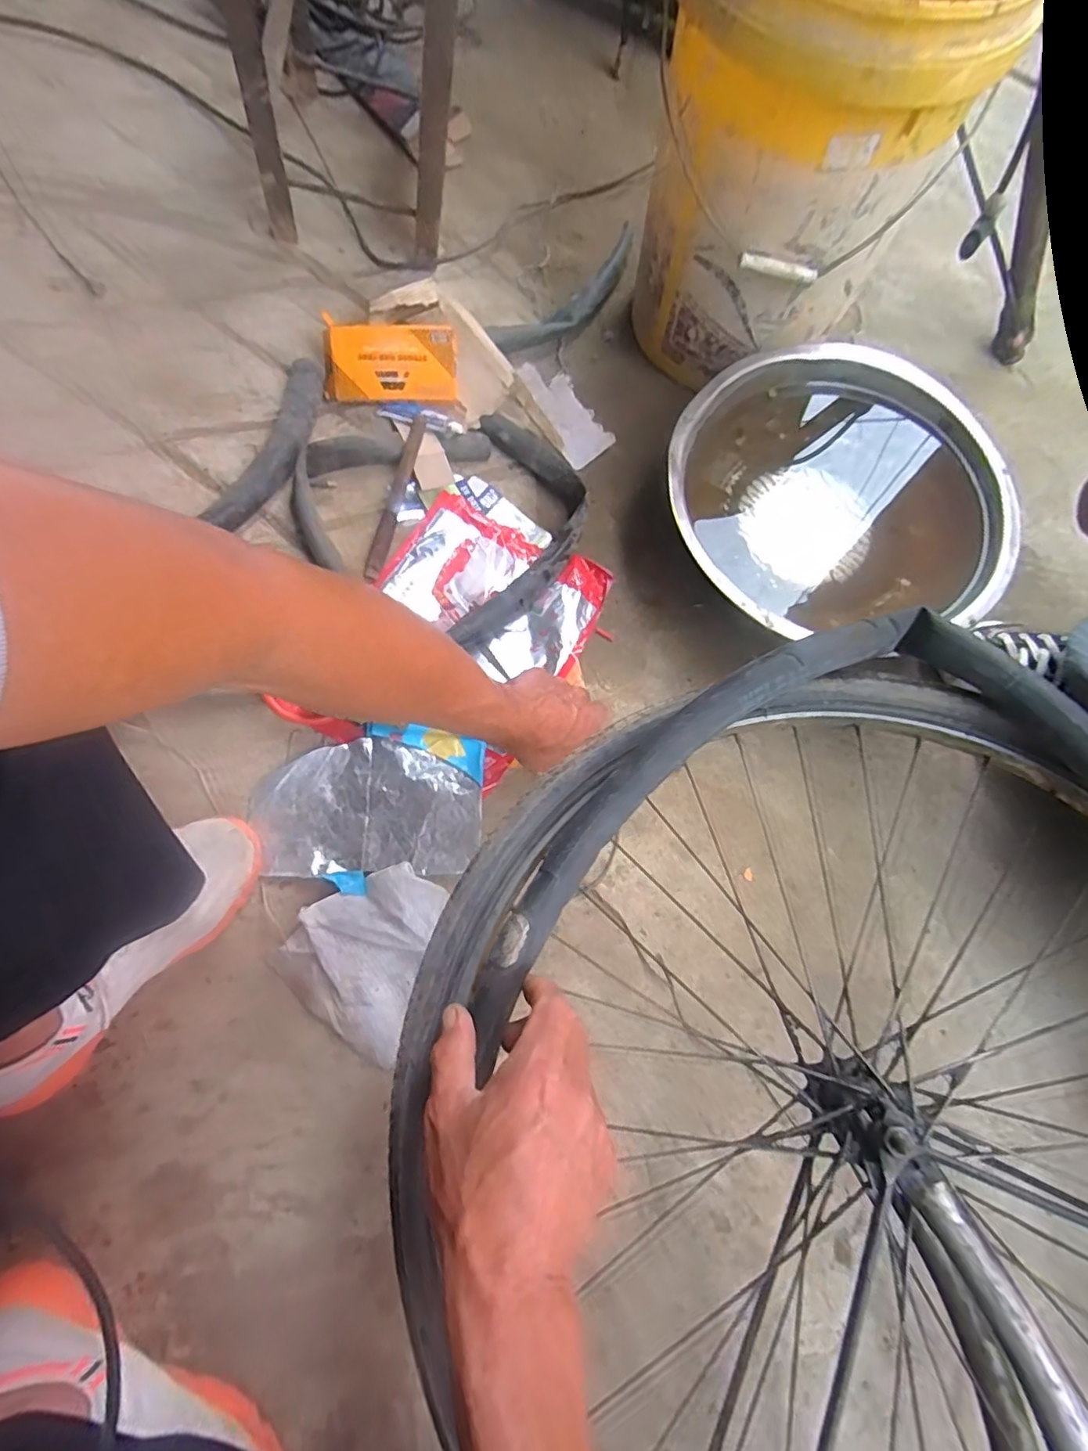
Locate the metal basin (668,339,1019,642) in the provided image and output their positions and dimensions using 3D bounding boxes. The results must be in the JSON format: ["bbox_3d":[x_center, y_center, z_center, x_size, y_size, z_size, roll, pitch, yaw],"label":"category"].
[{"bbox_3d":[0.325,-0.272,0.680,0.386,0.088,0.340,-8,74,-2],"label":"metal basin"}]

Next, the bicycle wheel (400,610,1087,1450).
[{"bbox_3d":[0.204,0.239,0.315,0.519,0.099,0.568,0,74,0],"label":"bicycle wheel"}]

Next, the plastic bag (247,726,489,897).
[{"bbox_3d":[-0.165,0.081,0.574,0.209,0.011,0.138,-2,74,0],"label":"plastic bag"}]

